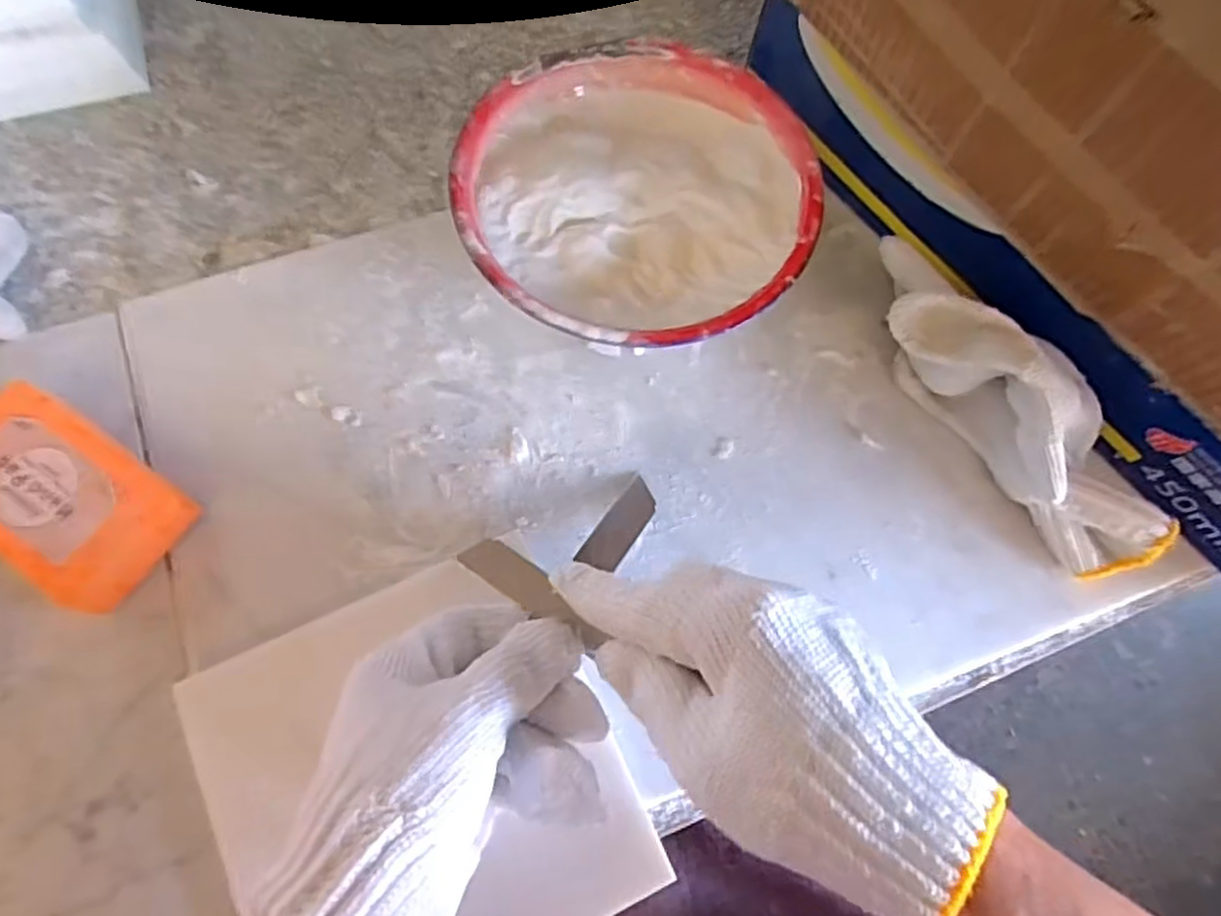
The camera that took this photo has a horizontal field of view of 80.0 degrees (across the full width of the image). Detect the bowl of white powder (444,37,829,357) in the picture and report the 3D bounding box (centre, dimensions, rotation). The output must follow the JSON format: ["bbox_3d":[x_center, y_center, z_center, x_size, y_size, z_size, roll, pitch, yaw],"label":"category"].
[{"bbox_3d":[0.013,-0.120,0.358,0.160,0.051,0.163,1,71,-2],"label":"bowl of white powder"}]

